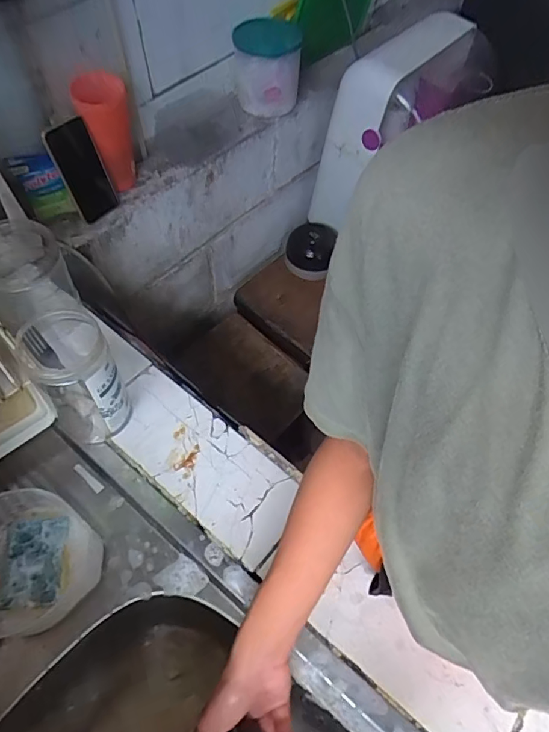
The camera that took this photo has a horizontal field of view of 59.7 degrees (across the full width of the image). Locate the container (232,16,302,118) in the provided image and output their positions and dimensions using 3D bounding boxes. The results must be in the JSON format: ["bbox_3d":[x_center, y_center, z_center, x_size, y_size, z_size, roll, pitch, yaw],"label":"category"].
[{"bbox_3d":[-0.020,-0.648,1.036,0.131,0.136,0.162,0,57,-2],"label":"container"}]

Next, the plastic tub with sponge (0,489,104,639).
[{"bbox_3d":[-0.283,0.216,0.526,0.162,0.049,0.149,26,59,14],"label":"plastic tub with sponge"}]

